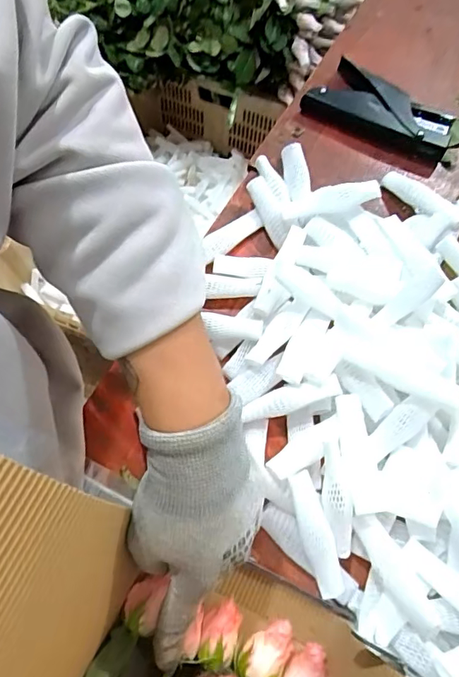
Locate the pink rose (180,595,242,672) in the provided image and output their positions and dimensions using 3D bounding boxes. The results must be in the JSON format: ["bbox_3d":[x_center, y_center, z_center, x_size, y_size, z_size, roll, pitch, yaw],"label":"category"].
[{"bbox_3d":[-0.010,0.198,0.334,0.030,0.032,0.037,16,71,4],"label":"pink rose"}]

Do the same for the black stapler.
[{"bbox_3d":[0.159,-0.238,0.516,0.150,0.029,0.076,26,72,8],"label":"black stapler"}]

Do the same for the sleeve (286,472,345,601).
[{"bbox_3d":[0.065,0.145,0.366,0.022,0.016,0.088,-15,72,-6],"label":"sleeve"}]

